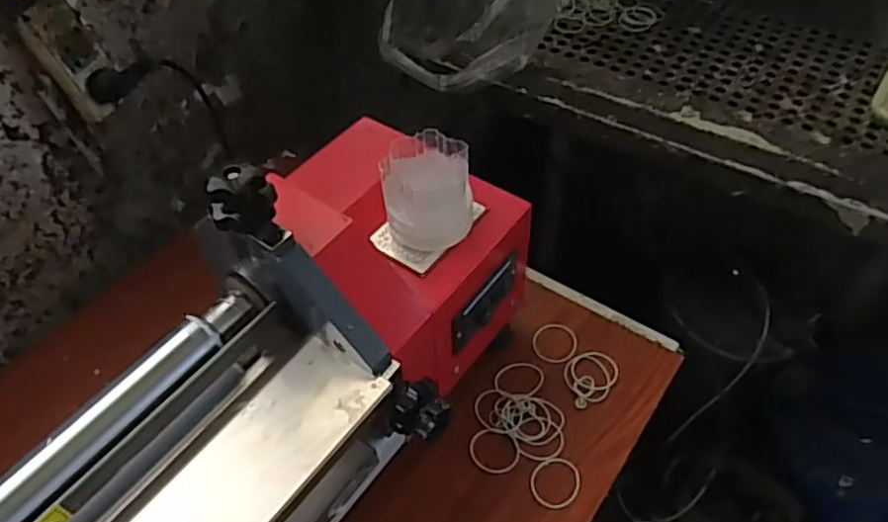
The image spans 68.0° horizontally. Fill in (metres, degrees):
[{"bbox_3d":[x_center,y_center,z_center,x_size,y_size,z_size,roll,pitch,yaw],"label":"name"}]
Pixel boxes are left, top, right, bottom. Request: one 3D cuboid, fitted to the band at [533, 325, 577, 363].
[{"bbox_3d":[0.120,0.090,0.716,0.047,0.004,0.047,-2,58,4],"label":"band"}]

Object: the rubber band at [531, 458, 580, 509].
[{"bbox_3d":[0.106,0.210,0.622,0.046,0.004,0.048,-2,51,2],"label":"rubber band"}]

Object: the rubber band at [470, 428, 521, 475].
[{"bbox_3d":[0.050,0.186,0.644,0.049,0.004,0.045,-2,51,2],"label":"rubber band"}]

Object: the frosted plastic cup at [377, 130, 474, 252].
[{"bbox_3d":[-0.014,-0.064,0.561,0.073,0.072,0.084,-4,51,0],"label":"frosted plastic cup"}]

